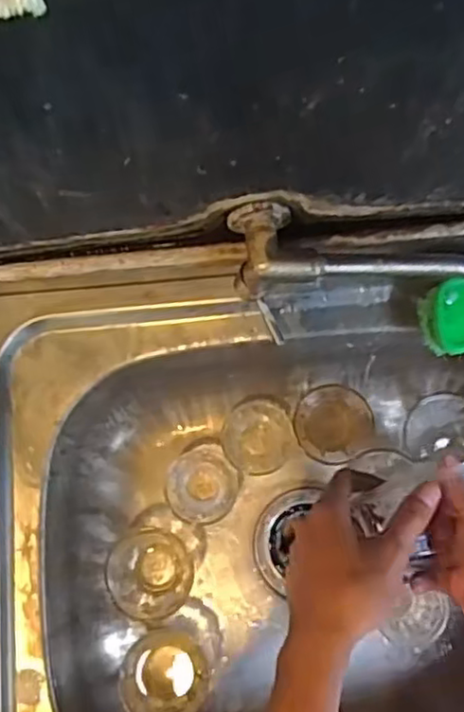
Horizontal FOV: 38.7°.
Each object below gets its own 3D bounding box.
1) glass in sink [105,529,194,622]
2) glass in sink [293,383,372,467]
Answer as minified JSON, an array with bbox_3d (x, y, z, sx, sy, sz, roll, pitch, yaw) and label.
[{"bbox_3d":[-0.080,0.206,0.626,0.073,0.084,0.077,0,77,1],"label":"glass in sink"},{"bbox_3d":[0.101,0.067,0.649,0.080,0.069,0.071,-32,79,-6],"label":"glass in sink"}]

